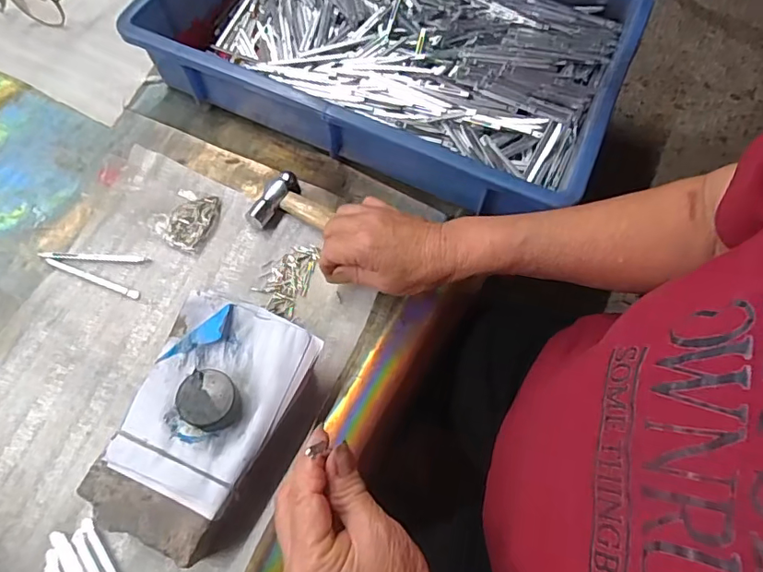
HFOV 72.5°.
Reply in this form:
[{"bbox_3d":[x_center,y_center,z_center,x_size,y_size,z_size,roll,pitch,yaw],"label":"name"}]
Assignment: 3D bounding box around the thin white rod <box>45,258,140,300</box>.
[{"bbox_3d":[-0.246,-0.007,0.444,0.088,0.004,0.007,21,66,7],"label":"thin white rod"}]

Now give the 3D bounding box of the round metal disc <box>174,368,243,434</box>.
[{"bbox_3d":[-0.116,0.078,0.353,0.039,0.021,0.037,1,65,-2],"label":"round metal disc"}]

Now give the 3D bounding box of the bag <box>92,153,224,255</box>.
[{"bbox_3d":[-0.197,-0.076,0.461,0.099,0.039,0.060,22,66,8],"label":"bag"}]

